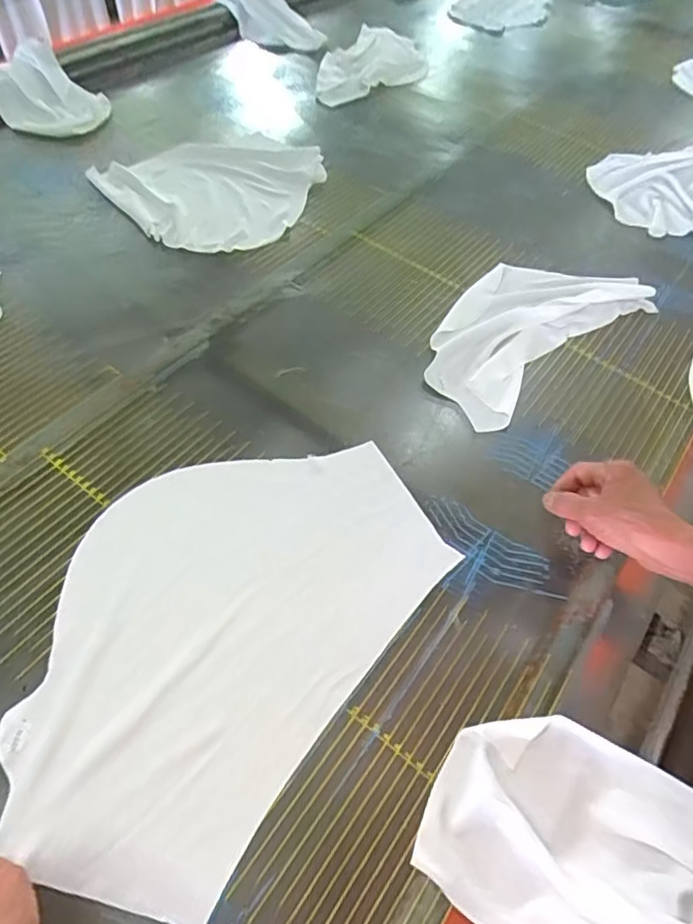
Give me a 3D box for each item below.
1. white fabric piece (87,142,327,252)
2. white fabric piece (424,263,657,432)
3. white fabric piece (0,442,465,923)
[{"bbox_3d":[-0.169,-0.396,0.811,0.303,0.015,0.245,-29,63,-22],"label":"white fabric piece"},{"bbox_3d":[0.224,-0.177,0.693,0.350,0.017,0.162,-36,66,-25],"label":"white fabric piece"},{"bbox_3d":[-0.102,0.119,0.468,0.252,0.013,0.381,33,59,17],"label":"white fabric piece"}]

